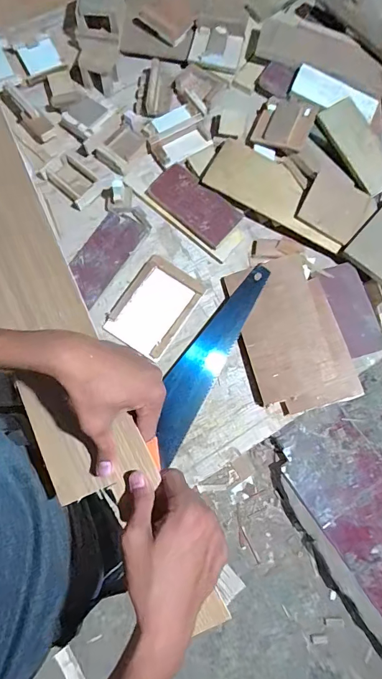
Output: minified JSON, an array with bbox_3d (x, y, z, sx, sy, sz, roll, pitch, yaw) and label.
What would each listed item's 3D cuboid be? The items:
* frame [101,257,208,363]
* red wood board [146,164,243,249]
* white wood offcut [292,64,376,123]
[{"bbox_3d":[-0.074,-0.068,0.776,0.137,0.014,0.186,32,76,7],"label":"frame"},{"bbox_3d":[0.005,-0.285,0.804,0.191,0.012,0.097,38,77,9],"label":"red wood board"},{"bbox_3d":[0.321,-0.545,0.852,0.192,0.014,0.080,27,76,6],"label":"white wood offcut"}]

